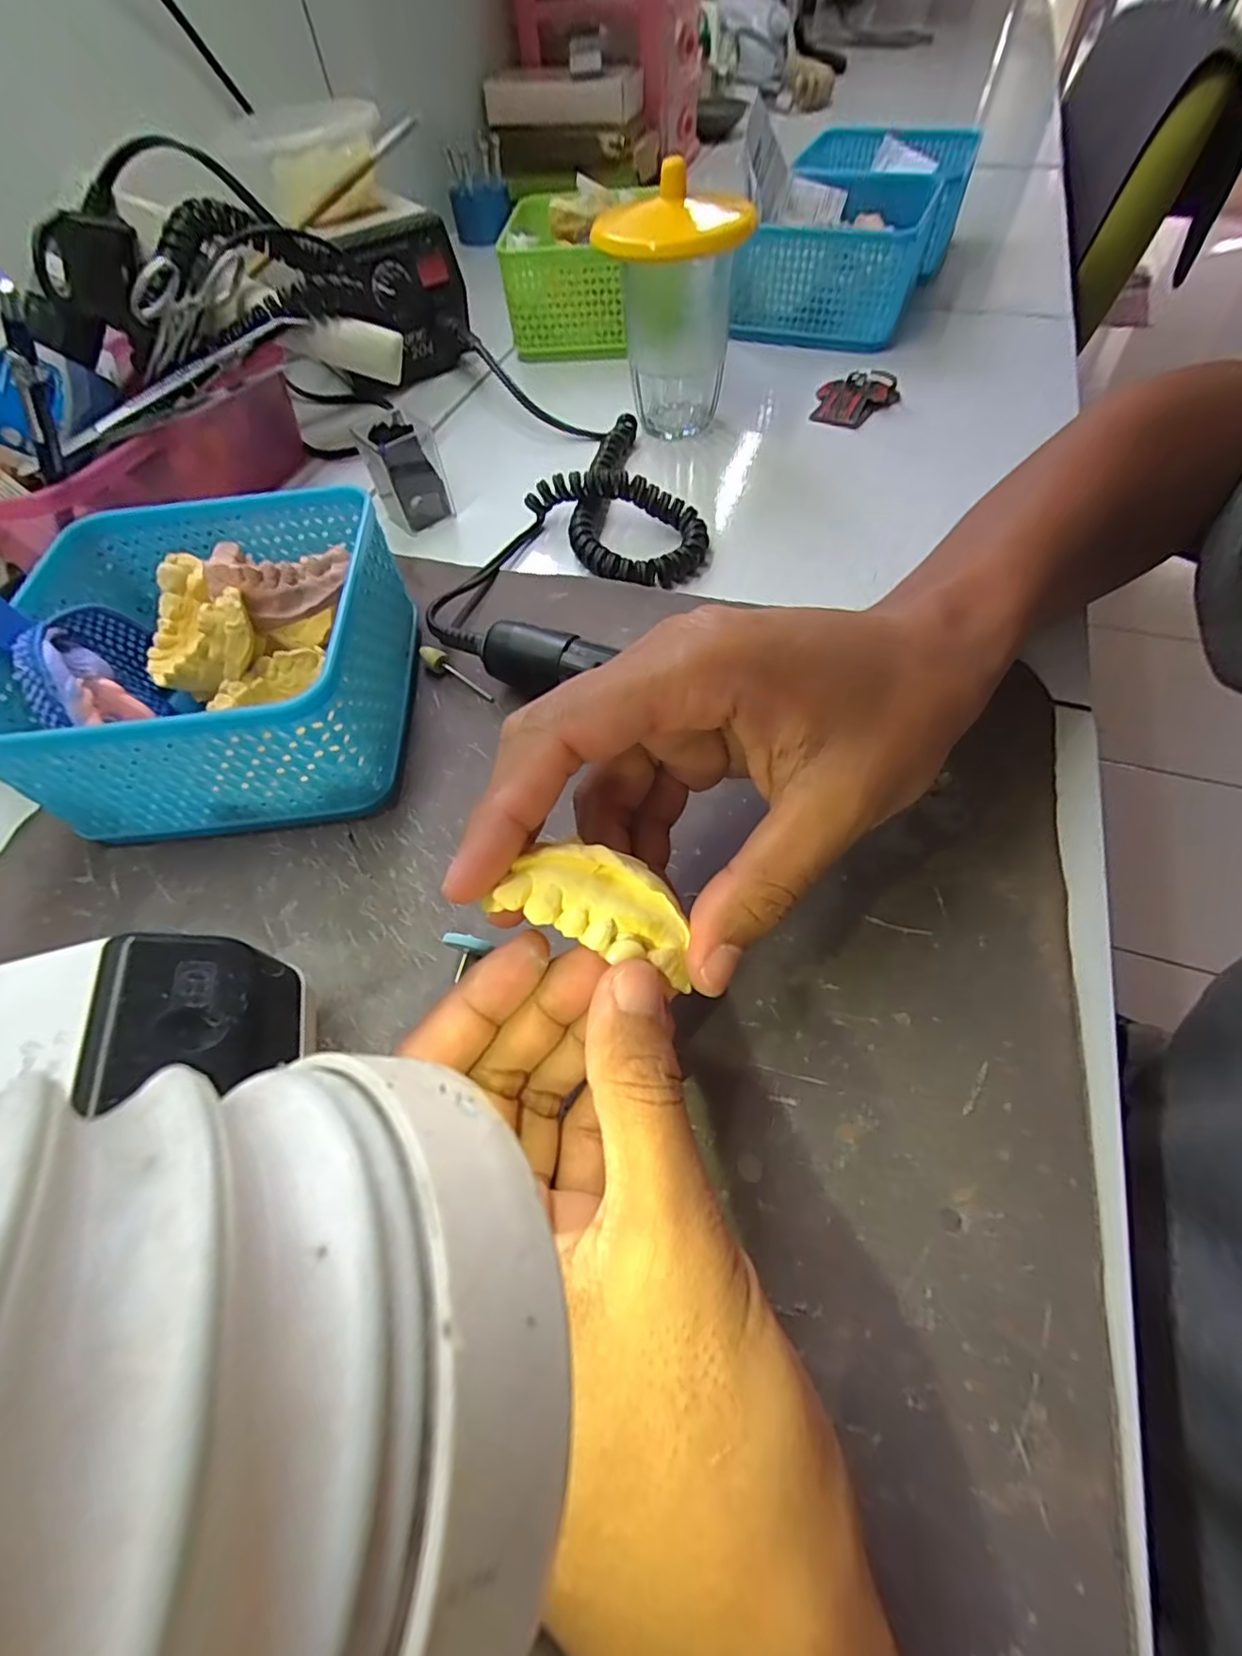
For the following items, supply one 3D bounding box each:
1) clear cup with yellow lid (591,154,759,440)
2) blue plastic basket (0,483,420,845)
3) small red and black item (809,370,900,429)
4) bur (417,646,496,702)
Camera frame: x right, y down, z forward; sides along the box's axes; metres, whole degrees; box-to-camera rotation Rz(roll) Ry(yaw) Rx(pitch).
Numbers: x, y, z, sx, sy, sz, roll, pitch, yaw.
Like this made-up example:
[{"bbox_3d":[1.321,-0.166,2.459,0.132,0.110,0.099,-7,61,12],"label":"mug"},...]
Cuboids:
[{"bbox_3d":[0.030,-0.294,0.351,0.075,0.114,0.077,-2,58,3],"label":"clear cup with yellow lid"},{"bbox_3d":[-0.163,-0.068,0.251,0.139,0.063,0.134,-8,57,-1],"label":"blue plastic basket"},{"bbox_3d":[0.147,-0.279,0.392,0.053,0.016,0.042,-37,63,-20],"label":"small red and black item"},{"bbox_3d":[-0.076,-0.070,0.277,0.009,0.009,0.044,-41,64,-20],"label":"bur"}]

